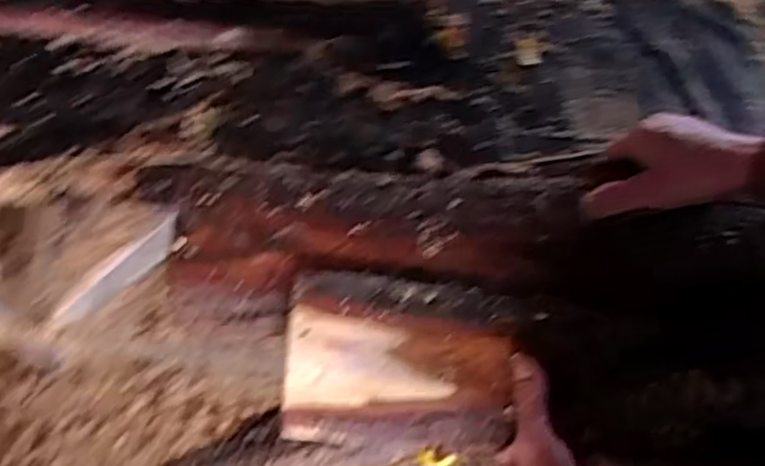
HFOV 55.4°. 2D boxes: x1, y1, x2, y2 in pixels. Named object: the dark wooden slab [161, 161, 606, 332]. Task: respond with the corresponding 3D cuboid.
[{"bbox_3d":[0.001,0.006,0.584,0.342,0.026,0.132,1,63,-1],"label":"dark wooden slab"}]

